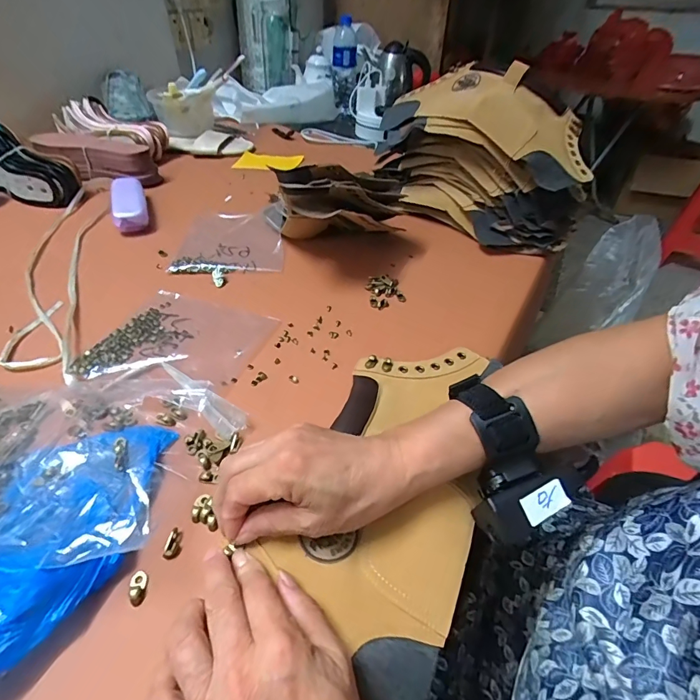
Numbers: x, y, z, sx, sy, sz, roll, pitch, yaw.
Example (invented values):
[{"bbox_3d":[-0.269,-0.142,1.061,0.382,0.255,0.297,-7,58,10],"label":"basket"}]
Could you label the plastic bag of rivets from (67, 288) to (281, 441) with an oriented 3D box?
[{"bbox_3d":[-0.156,-0.001,0.409,0.182,0.012,0.152,14,44,13],"label":"plastic bag of rivets"}]

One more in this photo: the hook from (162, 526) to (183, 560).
[{"bbox_3d":[-0.117,0.127,0.273,0.010,0.006,0.020,-2,43,-5],"label":"hook"}]

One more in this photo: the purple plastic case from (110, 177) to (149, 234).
[{"bbox_3d":[-0.324,-0.216,0.613,0.047,0.035,0.122,-15,45,-19],"label":"purple plastic case"}]

